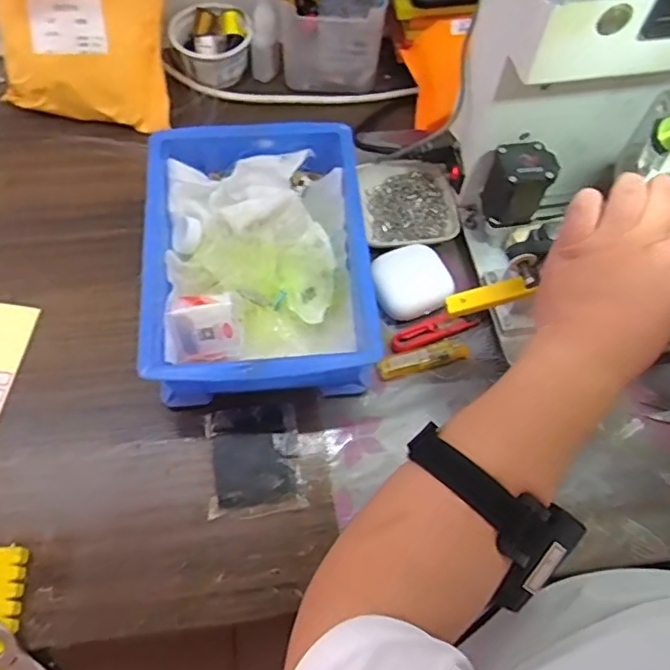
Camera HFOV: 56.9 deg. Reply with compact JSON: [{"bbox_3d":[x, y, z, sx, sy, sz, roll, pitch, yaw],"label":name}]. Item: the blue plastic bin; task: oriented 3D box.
[{"bbox_3d":[-0.062,-0.065,0.530,0.183,0.075,0.242,-4,63,-5],"label":"blue plastic bin"}]

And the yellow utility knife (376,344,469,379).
[{"bbox_3d":[0.076,0.020,0.526,0.079,0.013,0.017,-11,64,-8],"label":"yellow utility knife"}]

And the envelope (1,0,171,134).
[{"bbox_3d":[-0.231,-0.312,0.571,0.150,0.224,0.060,5,27,-11],"label":"envelope"}]

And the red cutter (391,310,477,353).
[{"bbox_3d":[0.088,-0.006,0.537,0.079,0.012,0.022,-18,65,-11],"label":"red cutter"}]

